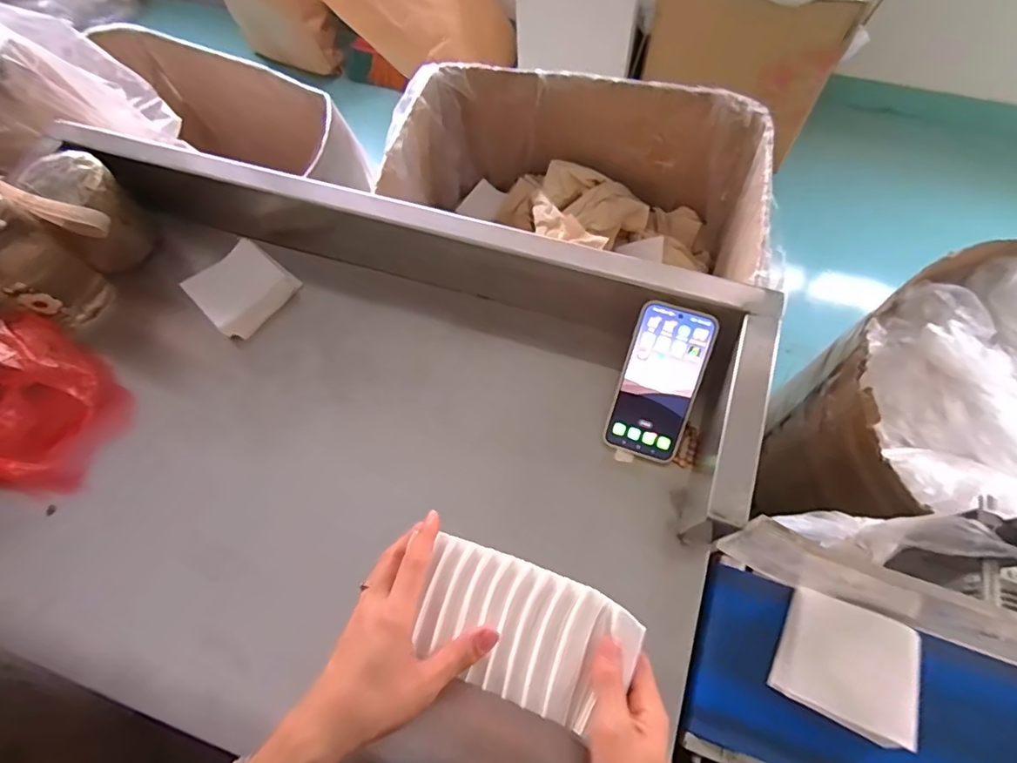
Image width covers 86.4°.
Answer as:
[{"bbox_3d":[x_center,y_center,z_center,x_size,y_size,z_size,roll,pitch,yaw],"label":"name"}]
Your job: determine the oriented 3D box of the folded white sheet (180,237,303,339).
[{"bbox_3d":[-0.319,-0.113,0.646,0.098,0.040,0.099,39,74,18],"label":"folded white sheet"}]

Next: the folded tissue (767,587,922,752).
[{"bbox_3d":[0.289,0.240,0.461,0.101,0.038,0.093,21,69,12],"label":"folded tissue"}]

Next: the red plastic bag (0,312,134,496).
[{"bbox_3d":[-0.516,0.026,0.572,0.160,0.086,0.164,30,71,15],"label":"red plastic bag"}]

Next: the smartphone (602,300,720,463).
[{"bbox_3d":[0.152,0.002,0.548,0.074,0.008,0.155,18,101,11],"label":"smartphone"}]

